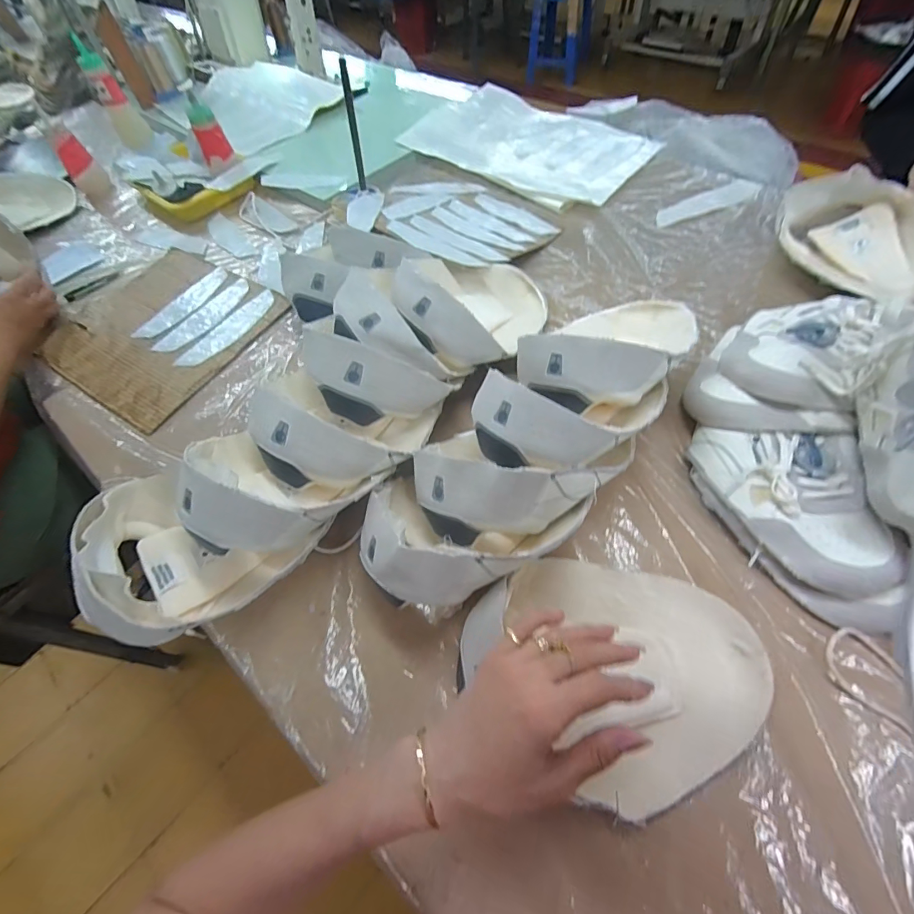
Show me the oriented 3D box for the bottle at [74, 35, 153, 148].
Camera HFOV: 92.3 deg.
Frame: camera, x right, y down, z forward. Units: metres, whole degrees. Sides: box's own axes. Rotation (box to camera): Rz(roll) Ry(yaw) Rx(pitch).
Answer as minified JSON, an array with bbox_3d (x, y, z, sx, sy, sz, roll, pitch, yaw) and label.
[{"bbox_3d":[-0.733,-0.772,0.941,0.062,0.158,0.059,-17,58,-4],"label":"bottle"}]

